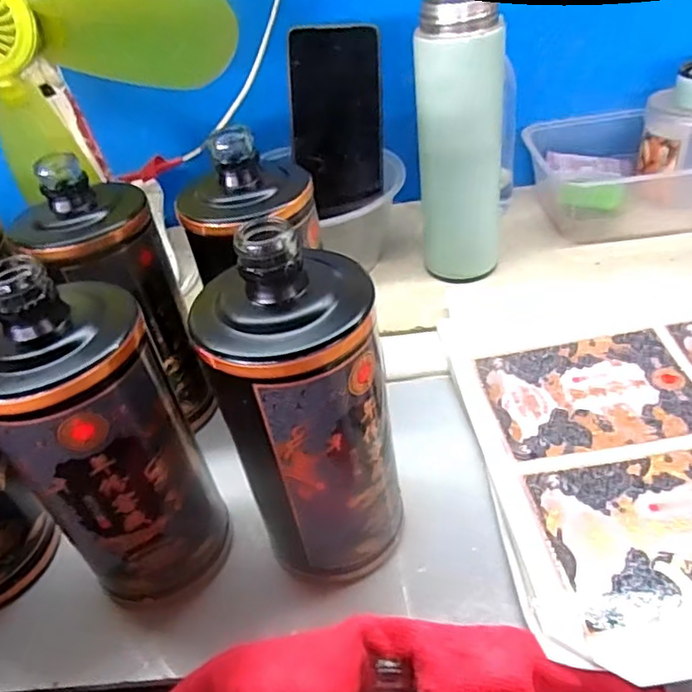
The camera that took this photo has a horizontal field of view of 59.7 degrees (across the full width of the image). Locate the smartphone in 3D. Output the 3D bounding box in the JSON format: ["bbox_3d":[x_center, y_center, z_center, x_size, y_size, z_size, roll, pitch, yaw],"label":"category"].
[{"bbox_3d":[-0.007,-0.187,0.500,0.074,0.141,0.007,-5,18,-4],"label":"smartphone"}]

